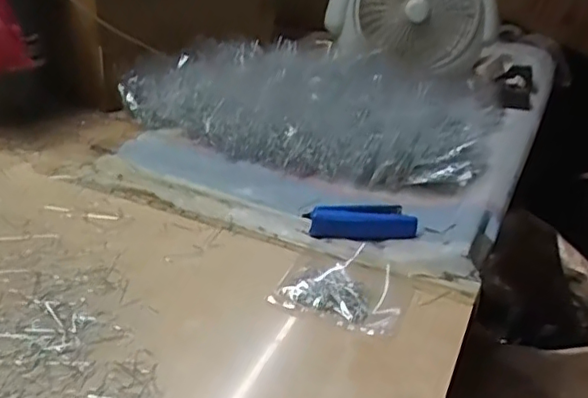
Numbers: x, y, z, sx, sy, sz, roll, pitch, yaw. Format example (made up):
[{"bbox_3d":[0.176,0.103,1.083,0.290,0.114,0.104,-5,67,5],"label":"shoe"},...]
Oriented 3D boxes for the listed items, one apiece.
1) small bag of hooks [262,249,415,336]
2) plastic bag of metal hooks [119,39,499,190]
[{"bbox_3d":[0.042,0.069,0.494,0.102,0.014,0.085,16,31,18],"label":"small bag of hooks"},{"bbox_3d":[0.041,-0.140,0.810,0.443,0.077,0.326,17,31,19],"label":"plastic bag of metal hooks"}]

